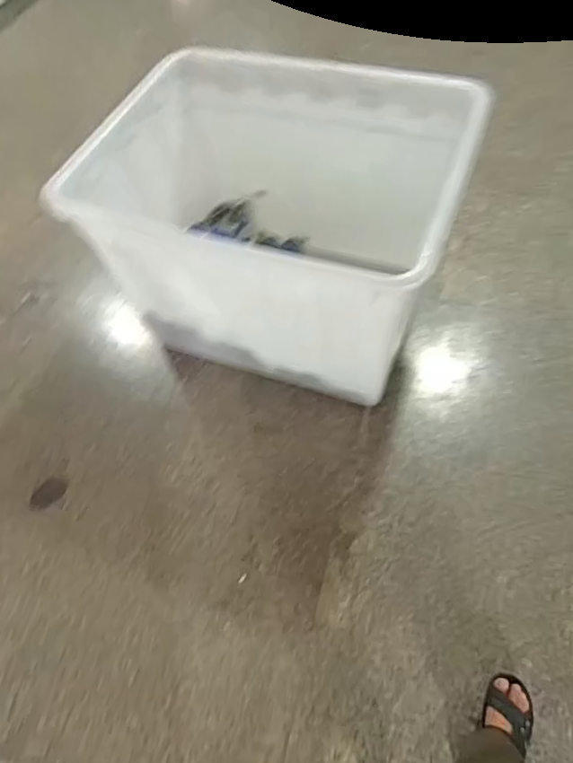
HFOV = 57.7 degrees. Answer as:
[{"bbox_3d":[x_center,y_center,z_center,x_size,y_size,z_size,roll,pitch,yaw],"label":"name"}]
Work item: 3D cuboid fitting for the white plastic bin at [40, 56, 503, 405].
[{"bbox_3d":[-0.014,-0.496,1.539,0.945,0.587,0.787,18,64,15],"label":"white plastic bin"}]

